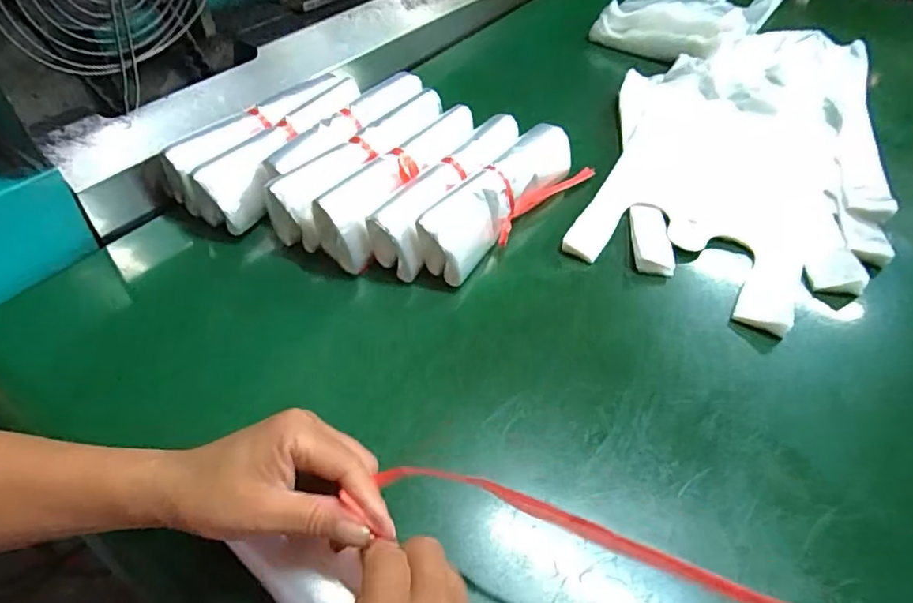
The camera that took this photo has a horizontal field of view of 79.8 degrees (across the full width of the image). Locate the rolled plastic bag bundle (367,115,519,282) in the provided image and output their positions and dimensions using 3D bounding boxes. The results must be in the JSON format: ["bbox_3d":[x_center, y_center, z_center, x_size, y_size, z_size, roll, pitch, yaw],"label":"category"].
[{"bbox_3d":[0.000,-0.108,0.522,0.046,0.053,0.208,29,54,20],"label":"rolled plastic bag bundle"}]

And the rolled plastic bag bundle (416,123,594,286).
[{"bbox_3d":[0.050,-0.101,0.522,0.059,0.057,0.215,33,55,23],"label":"rolled plastic bag bundle"}]

